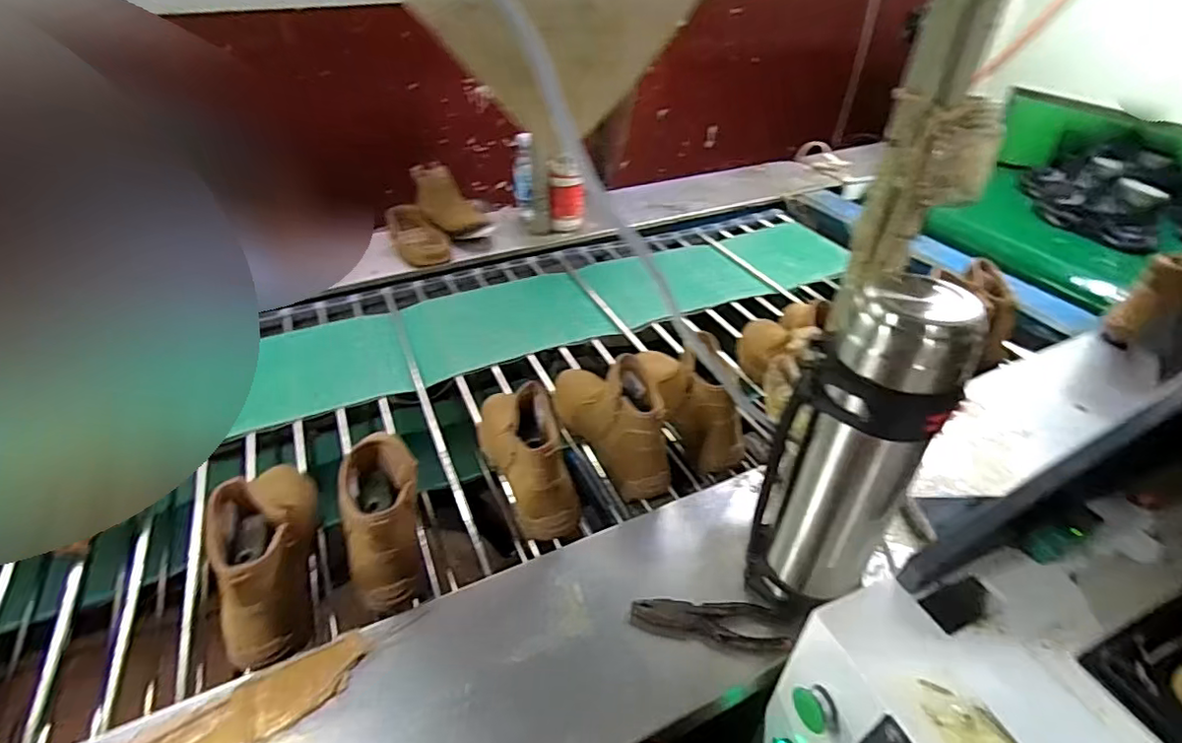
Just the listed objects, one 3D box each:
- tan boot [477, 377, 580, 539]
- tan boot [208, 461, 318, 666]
[{"bbox_3d":[-0.105,0.094,0.829,0.087,0.155,0.271,-15,42,-17],"label":"tan boot"},{"bbox_3d":[-0.386,0.201,0.710,0.075,0.182,0.283,-7,41,-8],"label":"tan boot"}]

